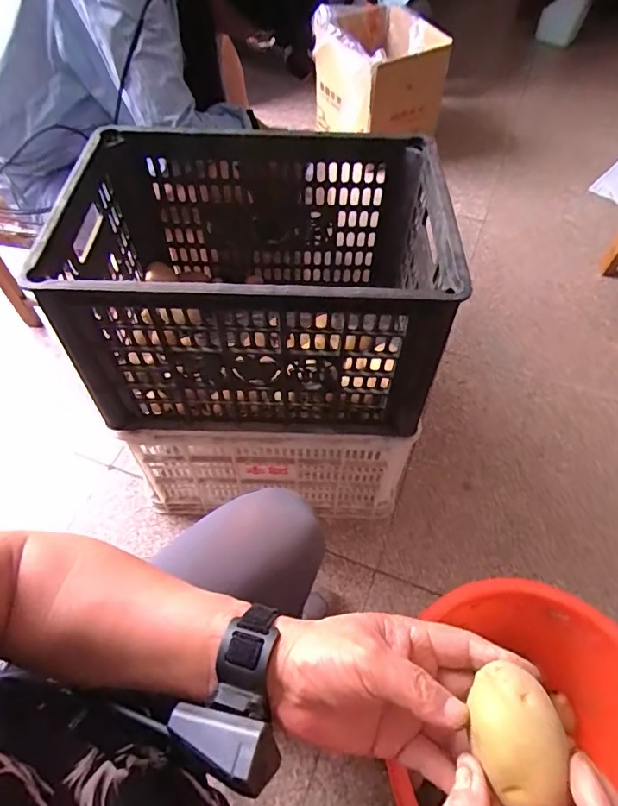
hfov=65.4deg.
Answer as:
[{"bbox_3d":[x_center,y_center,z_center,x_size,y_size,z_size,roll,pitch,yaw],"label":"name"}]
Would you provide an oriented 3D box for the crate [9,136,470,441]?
[{"bbox_3d":[-0.080,-0.173,0.718,0.491,0.291,0.337,1,55,-1],"label":"crate"}]

